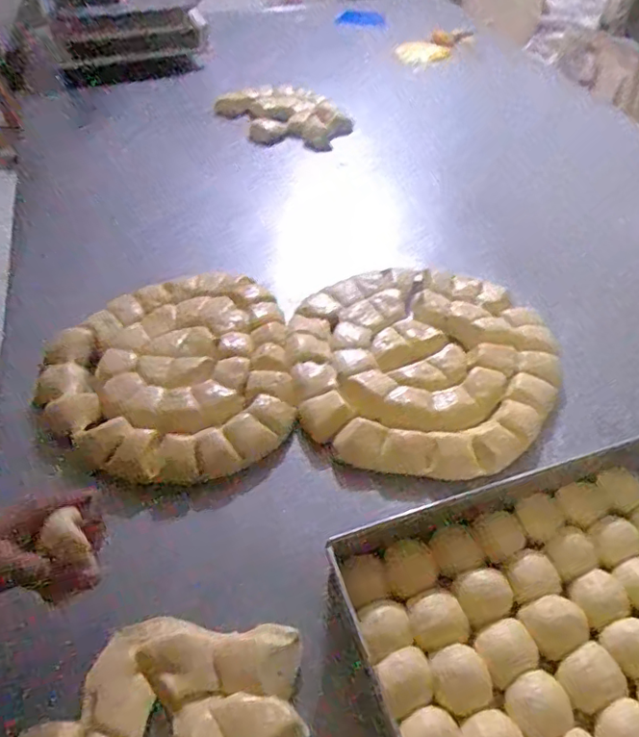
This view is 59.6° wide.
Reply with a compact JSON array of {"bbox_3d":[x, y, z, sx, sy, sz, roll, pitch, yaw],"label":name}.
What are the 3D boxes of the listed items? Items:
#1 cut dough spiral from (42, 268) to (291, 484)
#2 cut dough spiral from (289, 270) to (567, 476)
[{"bbox_3d":[-0.163,-0.005,0.609,0.250,0.033,0.279,-6,48,-7],"label":"cut dough spiral"},{"bbox_3d":[0.114,-0.013,0.628,0.285,0.028,0.294,-7,48,-7],"label":"cut dough spiral"}]

